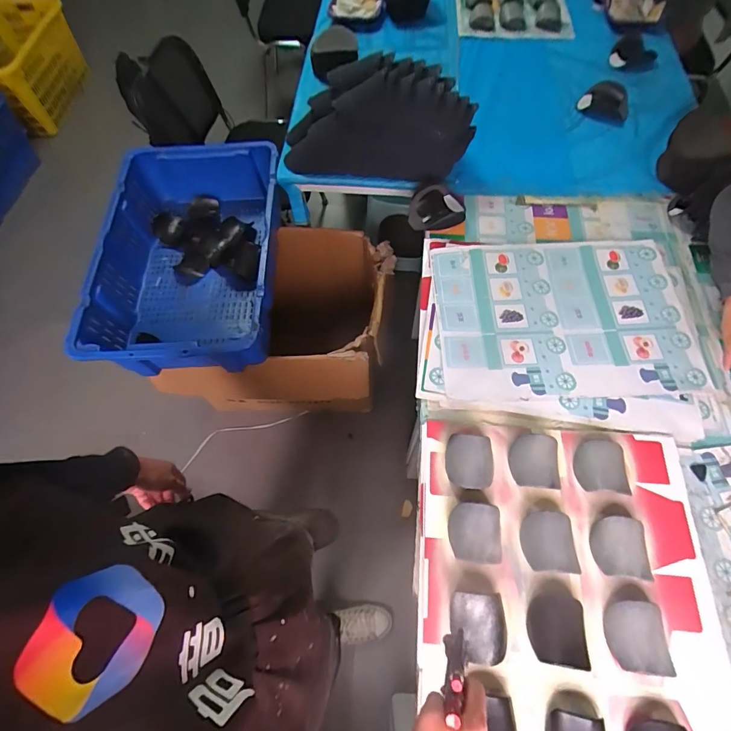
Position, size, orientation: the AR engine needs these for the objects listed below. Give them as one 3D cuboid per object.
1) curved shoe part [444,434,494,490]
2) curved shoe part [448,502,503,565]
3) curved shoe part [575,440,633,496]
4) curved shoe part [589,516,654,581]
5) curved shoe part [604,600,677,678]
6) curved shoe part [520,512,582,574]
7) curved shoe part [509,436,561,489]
[{"bbox_3d":[0.190,0.174,0.717,0.087,0.059,0.094,7,65,5],"label":"curved shoe part"},{"bbox_3d":[0.182,0.278,0.658,0.084,0.059,0.087,3,65,3],"label":"curved shoe part"},{"bbox_3d":[0.421,0.182,0.712,0.087,0.047,0.094,1,65,1],"label":"curved shoe part"},{"bbox_3d":[0.419,0.298,0.655,0.083,0.054,0.092,2,65,3],"label":"curved shoe part"},{"bbox_3d":[0.413,0.411,0.606,0.085,0.042,0.093,5,65,5],"label":"curved shoe part"},{"bbox_3d":[0.305,0.295,0.668,0.081,0.042,0.092,3,65,1],"label":"curved shoe part"},{"bbox_3d":[0.305,0.173,0.718,0.083,0.045,0.090,4,65,2],"label":"curved shoe part"}]

